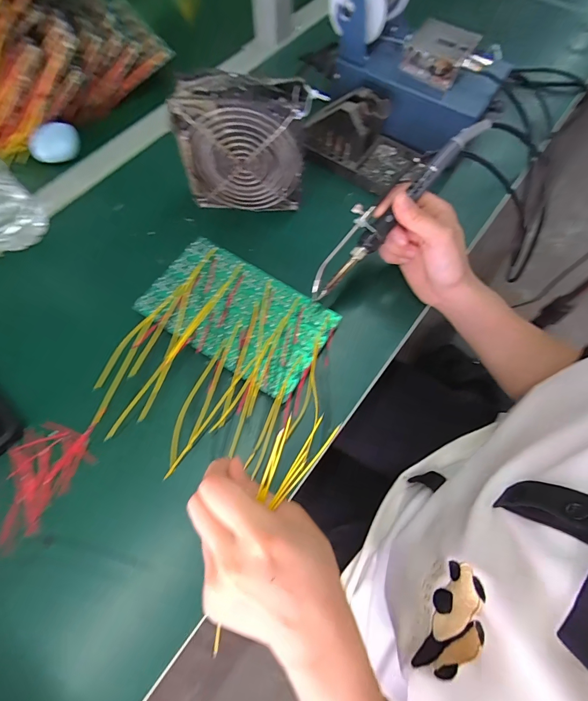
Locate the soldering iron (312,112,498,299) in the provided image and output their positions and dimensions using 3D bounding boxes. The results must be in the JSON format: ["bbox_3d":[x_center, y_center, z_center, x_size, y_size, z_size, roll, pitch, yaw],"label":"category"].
[{"bbox_3d":[0.087,-0.130,0.321,0.209,0.024,0.032,-45,73,6],"label":"soldering iron"}]

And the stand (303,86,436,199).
[{"bbox_3d":[0.084,-0.247,0.413,0.133,0.068,0.078,32,70,12],"label":"stand"}]

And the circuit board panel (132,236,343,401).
[{"bbox_3d":[-0.054,-0.037,0.349,0.171,0.006,0.103,30,69,12],"label":"circuit board panel"}]

